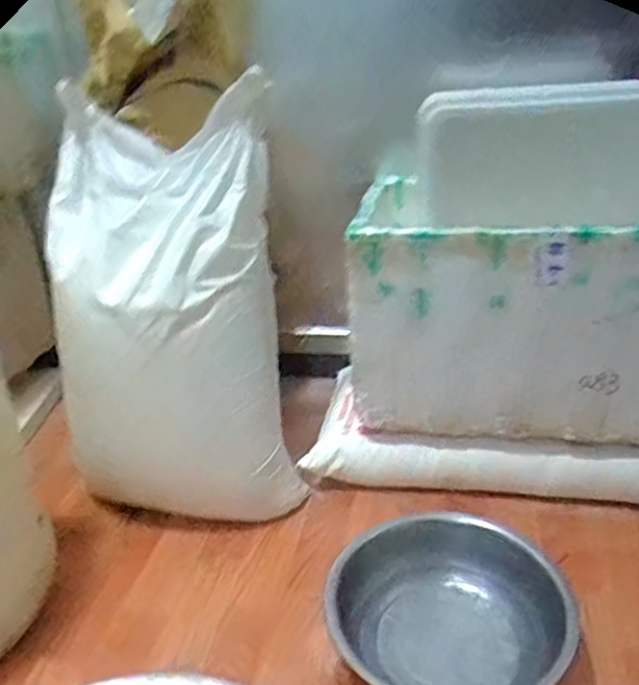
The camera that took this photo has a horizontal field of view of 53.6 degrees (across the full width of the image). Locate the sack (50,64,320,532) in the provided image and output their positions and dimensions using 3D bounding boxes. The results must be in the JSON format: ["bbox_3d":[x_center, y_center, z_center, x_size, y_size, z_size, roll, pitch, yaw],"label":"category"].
[{"bbox_3d":[-0.270,-0.029,1.176,0.428,0.726,0.280,3,27,15],"label":"sack"}]

